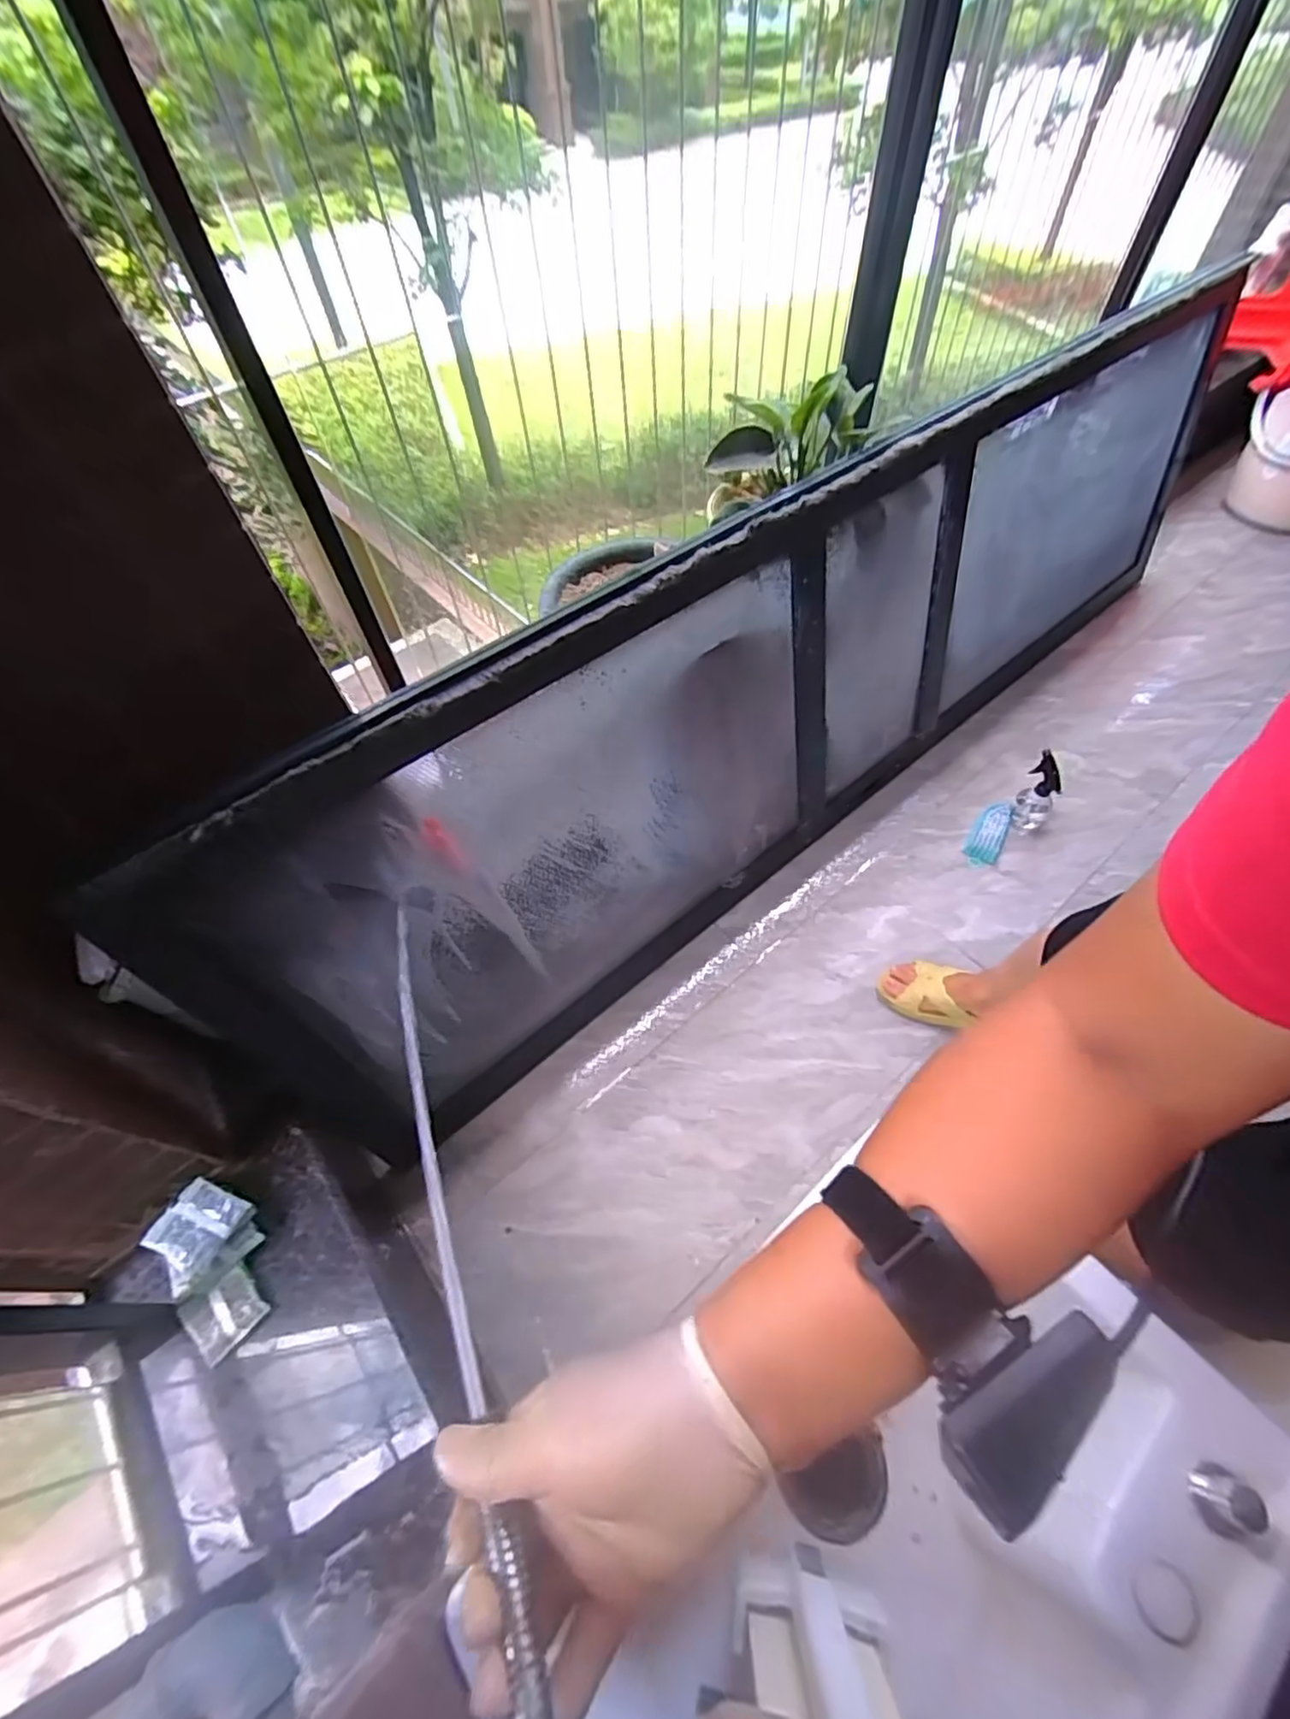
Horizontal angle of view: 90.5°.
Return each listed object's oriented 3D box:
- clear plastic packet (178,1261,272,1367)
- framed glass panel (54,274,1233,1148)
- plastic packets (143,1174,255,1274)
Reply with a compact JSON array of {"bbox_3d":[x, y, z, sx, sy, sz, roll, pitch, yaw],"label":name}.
[{"bbox_3d":[-0.432,0.466,0.659,0.066,0.016,0.068,-40,62,-22],"label":"clear plastic packet"},{"bbox_3d":[0.347,-0.346,1.116,2.092,0.649,0.087,-36,48,-19],"label":"framed glass panel"},{"bbox_3d":[-0.462,0.377,0.663,0.069,0.019,0.072,34,40,-3],"label":"plastic packets"}]

